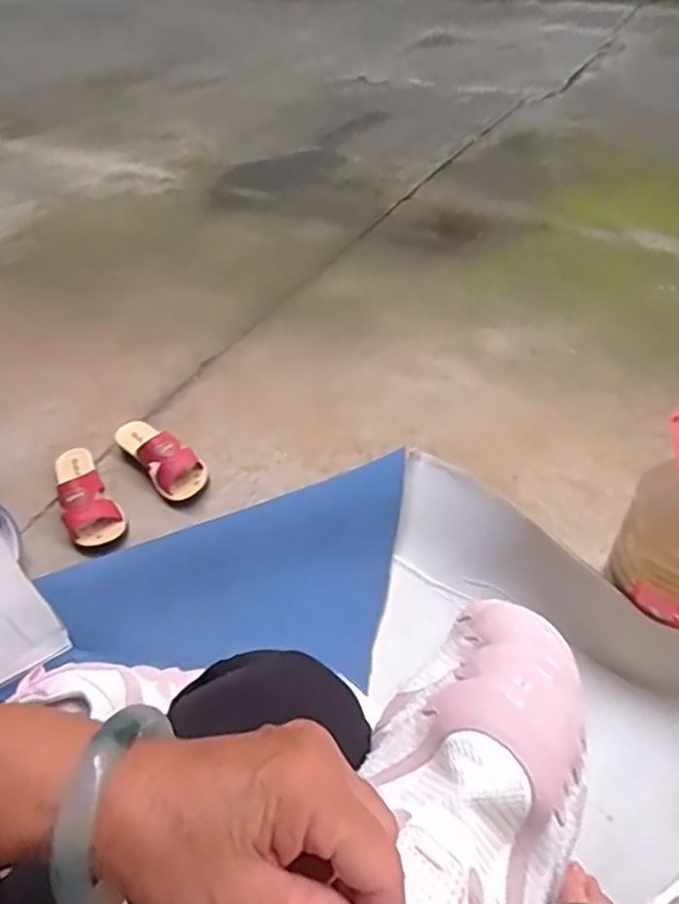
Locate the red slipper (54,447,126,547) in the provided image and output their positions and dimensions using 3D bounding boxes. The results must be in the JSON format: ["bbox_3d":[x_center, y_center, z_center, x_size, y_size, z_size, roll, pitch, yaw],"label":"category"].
[{"bbox_3d":[-0.429,0.064,1.076,0.082,0.072,0.210,-28,49,-20],"label":"red slipper"}]

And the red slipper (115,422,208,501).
[{"bbox_3d":[-0.318,0.000,1.120,0.209,0.073,0.078,33,57,32],"label":"red slipper"}]

